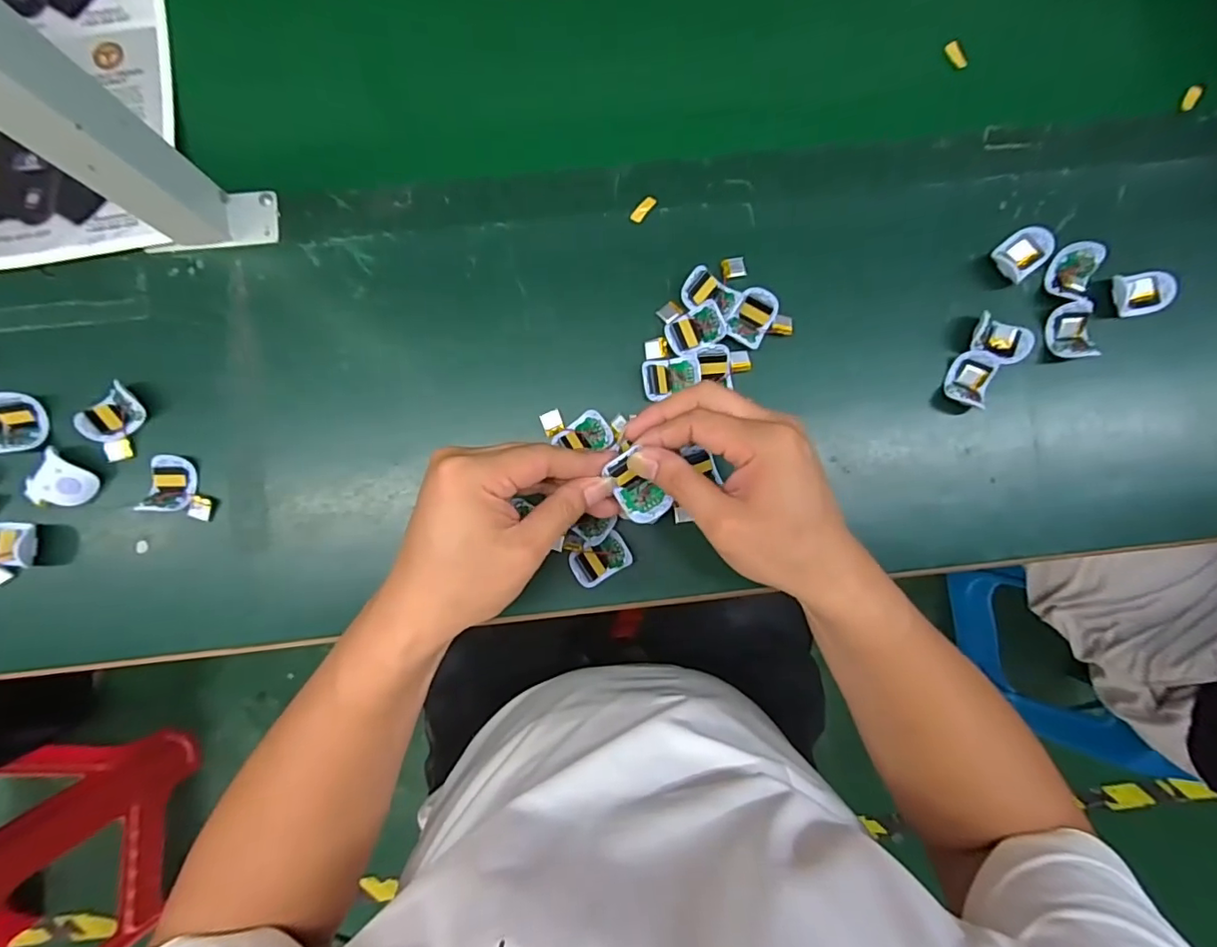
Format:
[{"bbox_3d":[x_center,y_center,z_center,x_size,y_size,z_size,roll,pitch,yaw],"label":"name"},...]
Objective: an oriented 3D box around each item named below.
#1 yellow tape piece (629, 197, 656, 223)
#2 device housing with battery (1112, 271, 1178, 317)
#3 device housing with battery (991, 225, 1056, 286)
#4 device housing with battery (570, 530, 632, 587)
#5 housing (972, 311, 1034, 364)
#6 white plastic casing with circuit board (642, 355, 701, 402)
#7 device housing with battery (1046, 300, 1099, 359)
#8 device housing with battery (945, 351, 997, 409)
[{"bbox_3d":[0.027,-0.201,0.425,0.009,0.004,0.023,40,88,0],"label":"yellow tape piece"},{"bbox_3d":[0.407,-0.138,0.424,0.039,0.009,0.032,-12,89,-2],"label":"device housing with battery"},{"bbox_3d":[0.315,-0.166,0.426,0.040,0.018,0.032,-37,90,-2],"label":"device housing with battery"},{"bbox_3d":[-0.005,0.063,0.412,0.043,0.021,0.027,-28,89,-2],"label":"device housing with battery"},{"bbox_3d":[0.299,-0.100,0.425,0.044,0.011,0.033,16,88,-1],"label":"housing"},{"bbox_3d":[0.046,-0.071,0.413,0.041,0.013,0.029,-10,89,-2],"label":"white plastic casing with circuit board"},{"bbox_3d":[0.352,-0.108,0.423,0.031,0.013,0.041,-4,89,-1],"label":"device housing with battery"},{"bbox_3d":[0.275,-0.071,0.424,0.029,0.014,0.040,20,88,-1],"label":"device housing with battery"}]

